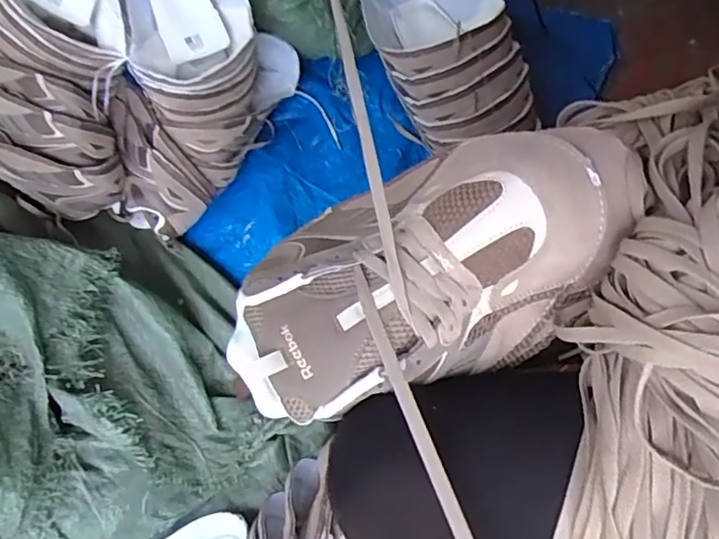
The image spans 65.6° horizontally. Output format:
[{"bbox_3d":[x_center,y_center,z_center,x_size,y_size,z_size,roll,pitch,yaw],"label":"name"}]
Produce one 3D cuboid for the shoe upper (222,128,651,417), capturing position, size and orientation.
[{"bbox_3d":[0.041,0.000,0.335,0.246,0.085,0.131,-23,81,11],"label":"shoe upper"}]

